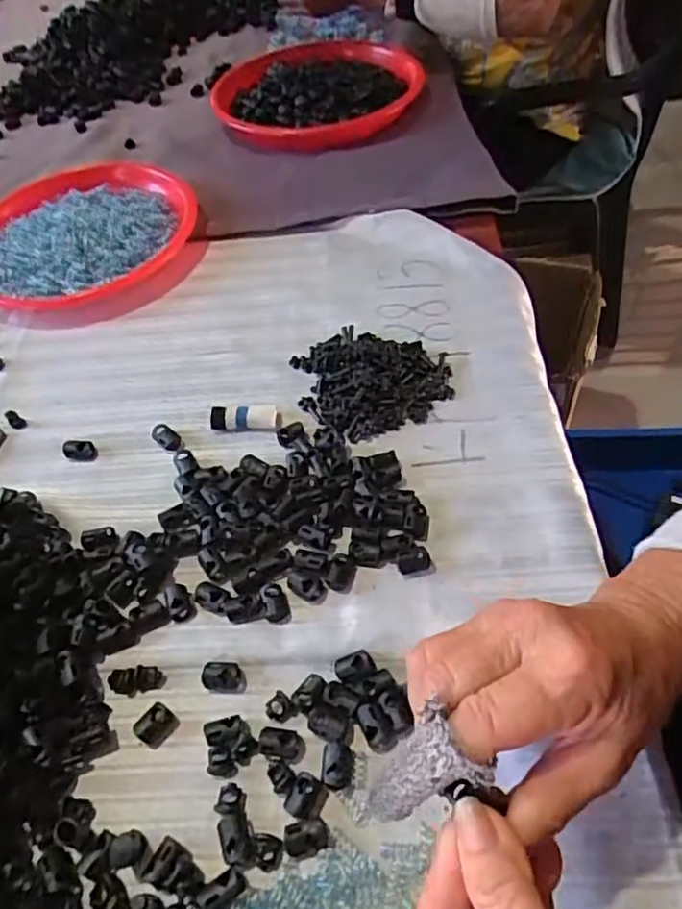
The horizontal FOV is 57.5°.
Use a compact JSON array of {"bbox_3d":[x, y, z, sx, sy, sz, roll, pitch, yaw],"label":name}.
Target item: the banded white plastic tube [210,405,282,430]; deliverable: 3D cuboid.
[{"bbox_3d":[-0.070,-0.027,0.455,0.051,0.012,0.019,-3,53,3],"label":"banded white plastic tube"}]

